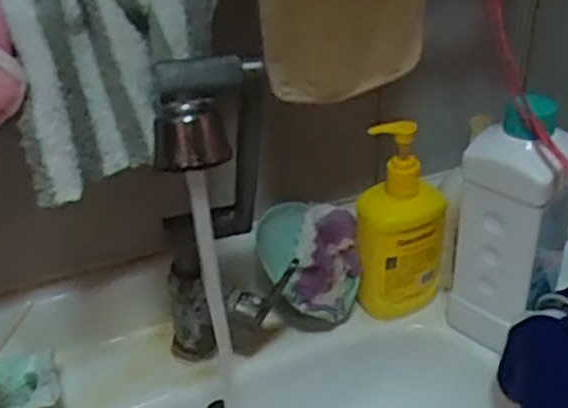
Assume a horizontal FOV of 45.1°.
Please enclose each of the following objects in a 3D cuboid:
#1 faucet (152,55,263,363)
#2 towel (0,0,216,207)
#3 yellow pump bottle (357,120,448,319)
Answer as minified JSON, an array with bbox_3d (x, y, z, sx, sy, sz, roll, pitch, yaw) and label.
[{"bbox_3d":[-0.054,0.023,0.545,0.080,0.304,0.110,-11,34,-14],"label":"faucet"},{"bbox_3d":[-0.111,-0.089,0.482,0.147,0.151,0.045,-12,9,-23],"label":"towel"},{"bbox_3d":[0.113,0.014,0.653,0.083,0.192,0.057,5,33,11],"label":"yellow pump bottle"}]

